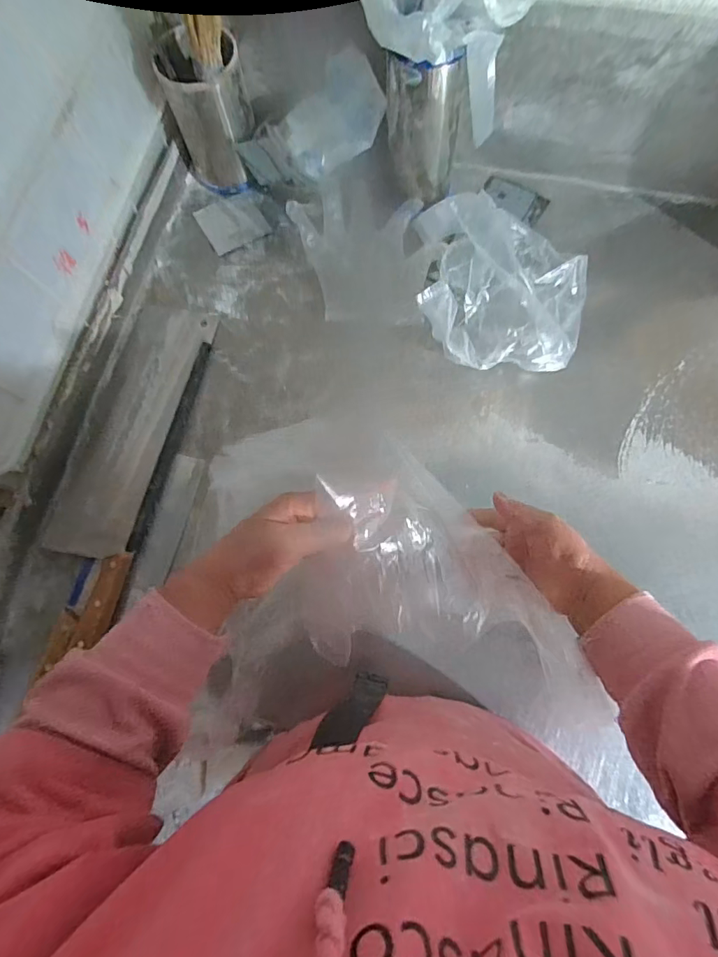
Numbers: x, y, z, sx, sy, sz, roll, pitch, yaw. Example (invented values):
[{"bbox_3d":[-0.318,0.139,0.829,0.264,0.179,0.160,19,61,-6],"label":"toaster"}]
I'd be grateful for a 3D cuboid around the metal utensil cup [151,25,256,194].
[{"bbox_3d":[-0.199,-0.496,0.649,0.101,0.168,0.094,-1,76,2],"label":"metal utensil cup"}]

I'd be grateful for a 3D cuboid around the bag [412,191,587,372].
[{"bbox_3d":[0.180,-0.238,0.589,0.217,0.101,0.218,5,73,3],"label":"bag"}]

